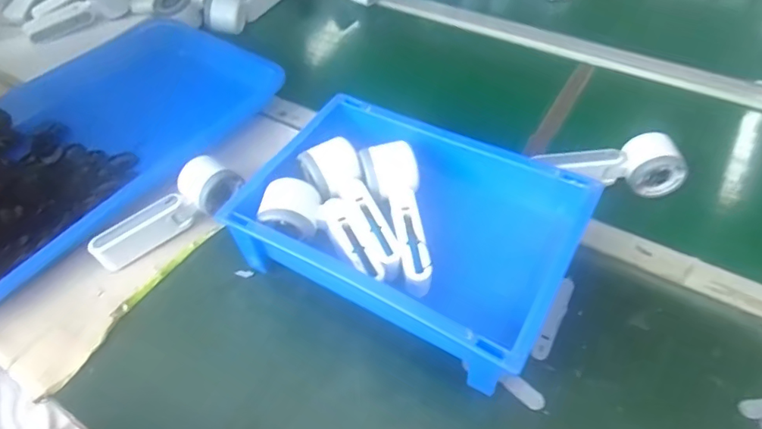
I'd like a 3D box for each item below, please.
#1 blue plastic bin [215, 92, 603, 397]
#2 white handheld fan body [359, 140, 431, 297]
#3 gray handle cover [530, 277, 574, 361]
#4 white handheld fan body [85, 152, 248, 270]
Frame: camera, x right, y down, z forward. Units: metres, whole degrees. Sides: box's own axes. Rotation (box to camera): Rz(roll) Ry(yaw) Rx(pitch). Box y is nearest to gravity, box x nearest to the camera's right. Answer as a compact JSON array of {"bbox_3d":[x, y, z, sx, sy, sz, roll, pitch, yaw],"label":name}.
[{"bbox_3d":[0.030,0.014,0.506,0.302,0.098,0.215,23,53,23],"label":"blue plastic bin"},{"bbox_3d":[0.022,-0.003,0.490,0.056,0.035,0.157,-10,61,-5],"label":"white handheld fan body"},{"bbox_3d":[0.164,0.098,0.476,0.015,0.006,0.093,22,53,23],"label":"gray handle cover"},{"bbox_3d":[-0.234,-0.001,0.557,0.164,0.042,0.056,-37,54,-12],"label":"white handheld fan body"}]

